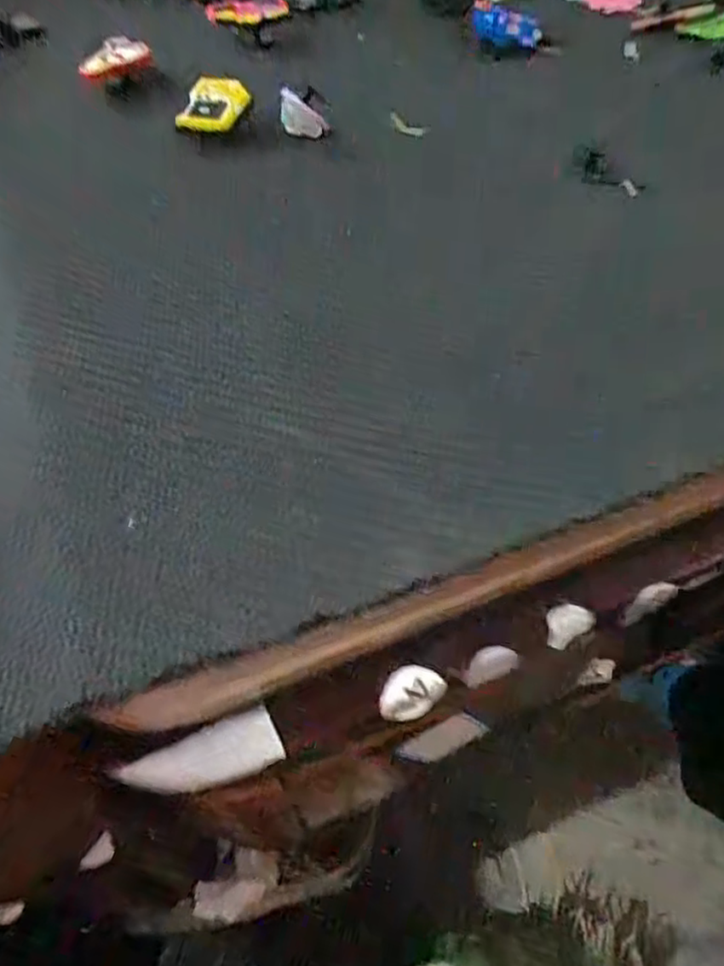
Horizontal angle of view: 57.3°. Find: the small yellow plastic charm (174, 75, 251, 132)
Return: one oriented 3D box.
[{"bbox_3d":[-0.049,-0.126,0.220,0.020,0.007,0.021,13,58,12],"label":"small yellow plastic charm"}]

